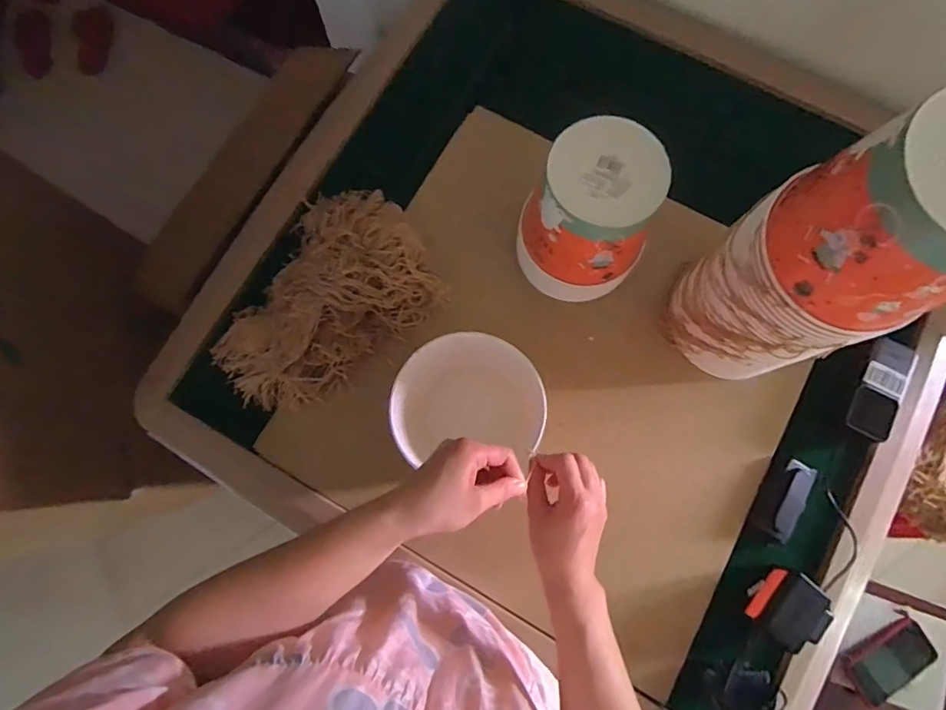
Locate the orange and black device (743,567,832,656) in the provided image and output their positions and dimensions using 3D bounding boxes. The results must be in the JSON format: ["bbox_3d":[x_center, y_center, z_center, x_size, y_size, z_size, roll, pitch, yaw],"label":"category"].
[{"bbox_3d":[0.362,0.292,0.571,0.060,0.065,0.078,35,81,7],"label":"orange and black device"}]

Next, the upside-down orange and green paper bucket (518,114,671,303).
[{"bbox_3d":[0.141,-0.157,0.613,0.140,0.225,0.134,32,80,7],"label":"upside-down orange and green paper bucket"}]

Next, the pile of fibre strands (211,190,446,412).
[{"bbox_3d":[-0.210,-0.082,0.647,0.315,0.074,0.229,-38,80,-7],"label":"pile of fibre strands"}]

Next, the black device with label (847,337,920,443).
[{"bbox_3d":[0.511,0.043,0.619,0.054,0.021,0.122,22,79,5],"label":"black device with label"}]

